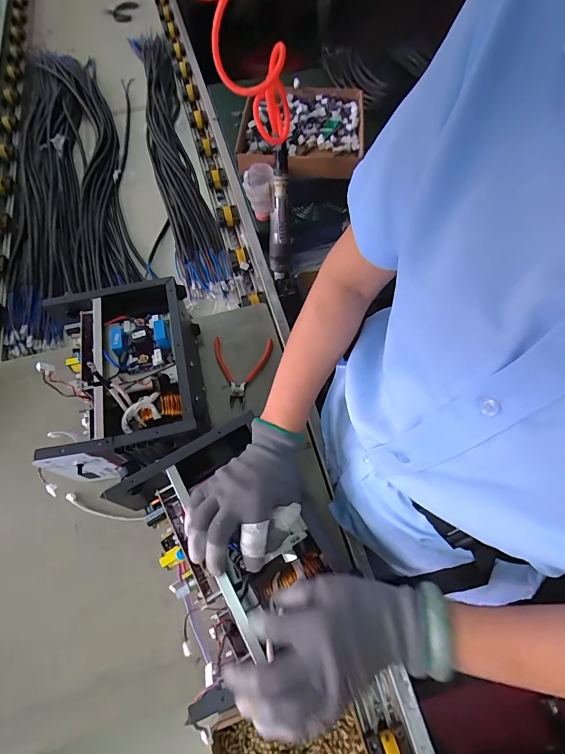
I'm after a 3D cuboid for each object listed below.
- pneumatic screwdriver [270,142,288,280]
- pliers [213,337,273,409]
[{"bbox_3d":[-0.005,-0.304,0.721,0.035,0.237,0.042,4,35,3],"label":"pneumatic screwdriver"},{"bbox_3d":[-0.082,-0.011,0.696,0.111,0.013,0.136,6,63,4],"label":"pliers"}]

